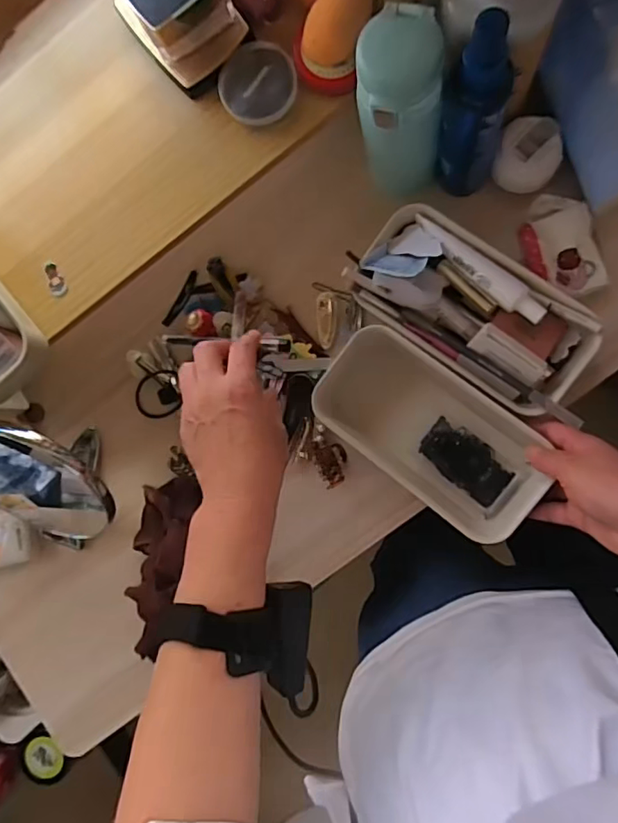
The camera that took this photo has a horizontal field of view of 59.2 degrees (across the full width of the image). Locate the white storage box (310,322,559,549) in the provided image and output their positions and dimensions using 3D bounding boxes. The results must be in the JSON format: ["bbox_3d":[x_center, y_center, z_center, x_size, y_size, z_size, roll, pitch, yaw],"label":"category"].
[{"bbox_3d":[0.105,0.019,0.471,0.195,0.061,0.102,38,94,7],"label":"white storage box"}]

